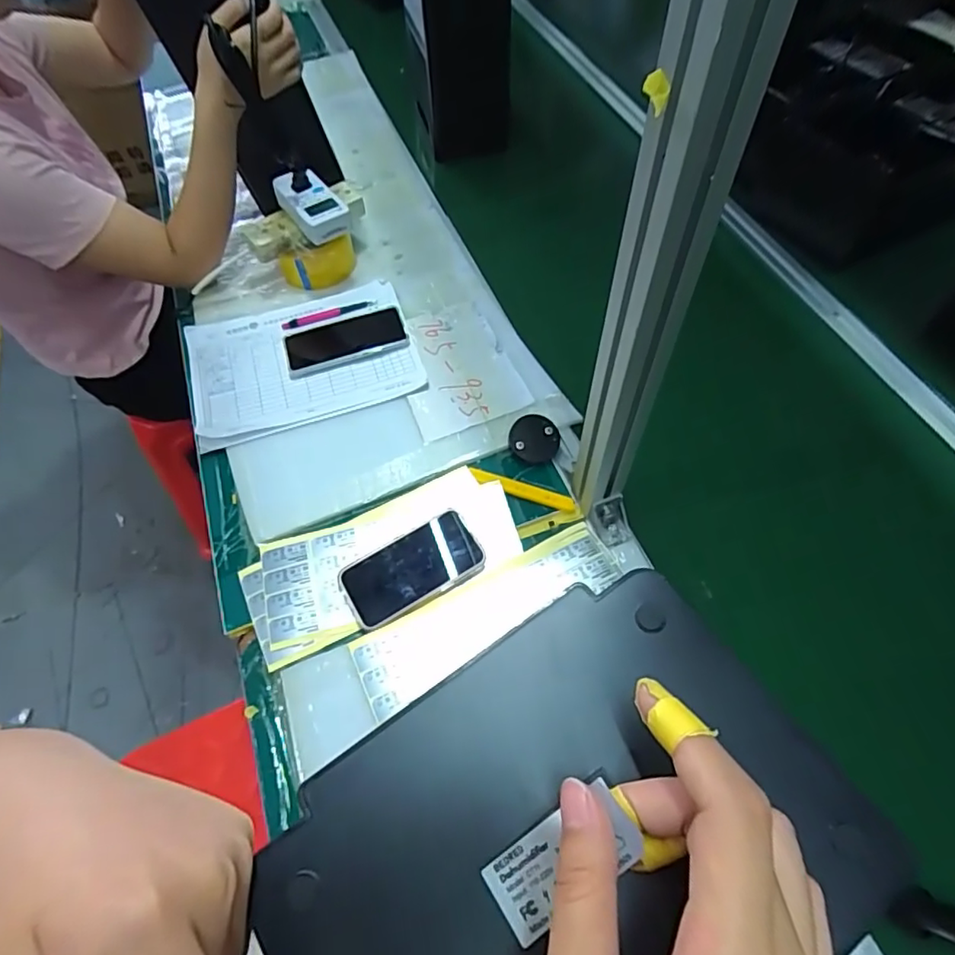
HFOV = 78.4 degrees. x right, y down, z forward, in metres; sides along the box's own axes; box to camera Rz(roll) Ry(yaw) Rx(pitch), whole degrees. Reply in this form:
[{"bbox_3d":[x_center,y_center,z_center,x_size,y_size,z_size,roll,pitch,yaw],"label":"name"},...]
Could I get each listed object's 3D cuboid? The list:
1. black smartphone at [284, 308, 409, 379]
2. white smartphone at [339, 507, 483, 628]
[{"bbox_3d":[-0.179,-0.186,0.794,0.161,0.012,0.080,-18,60,-7],"label":"black smartphone"},{"bbox_3d":[-0.070,0.095,0.621,0.147,0.012,0.077,-26,62,-12],"label":"white smartphone"}]

